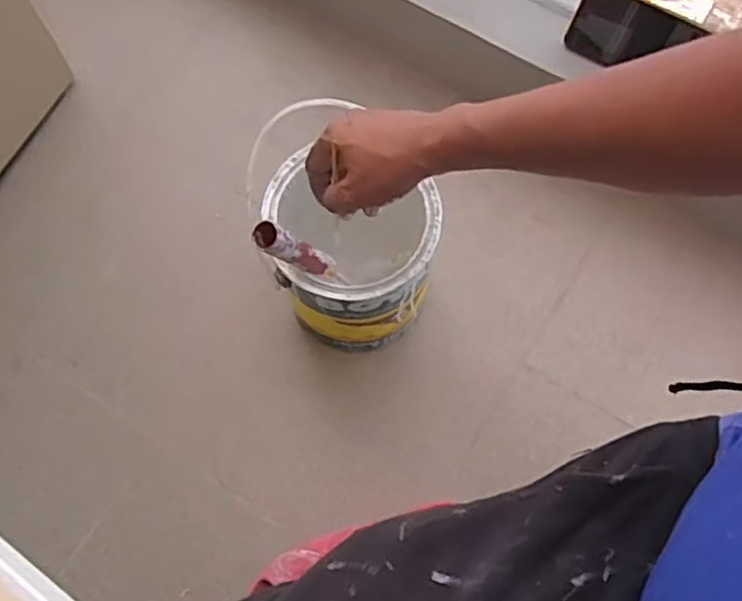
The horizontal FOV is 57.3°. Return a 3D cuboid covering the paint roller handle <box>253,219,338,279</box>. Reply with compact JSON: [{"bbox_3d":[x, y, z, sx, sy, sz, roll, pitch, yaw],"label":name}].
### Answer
[{"bbox_3d":[-0.063,-0.040,0.586,0.026,0.108,0.025,-18,71,20],"label":"paint roller handle"}]

